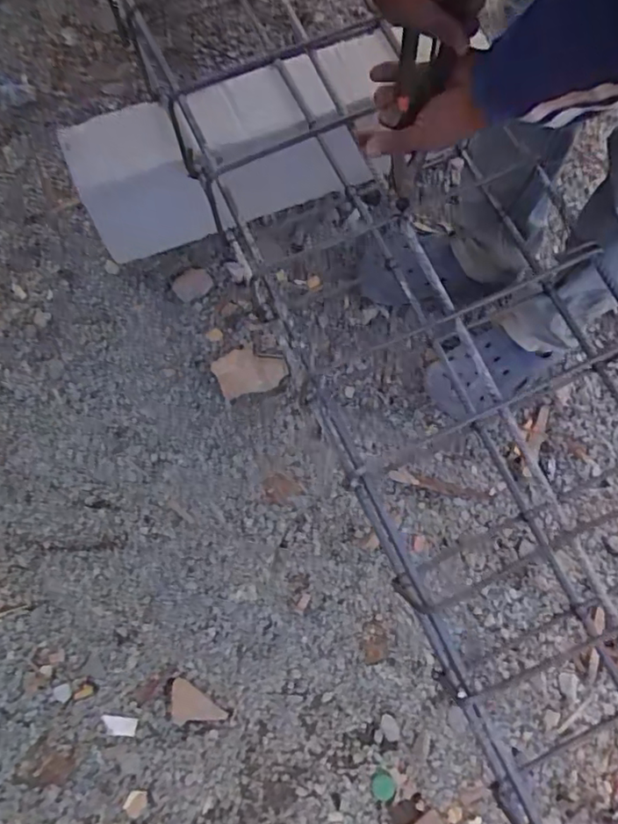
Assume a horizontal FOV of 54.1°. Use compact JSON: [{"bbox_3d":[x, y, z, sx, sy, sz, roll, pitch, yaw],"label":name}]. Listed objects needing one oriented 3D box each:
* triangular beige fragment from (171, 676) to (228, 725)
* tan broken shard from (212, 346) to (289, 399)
[{"bbox_3d":[-0.154,0.394,0.801,0.081,0.004,0.045,34,78,8],"label":"triangular beige fragment"},{"bbox_3d":[-0.091,-0.066,0.926,0.106,0.008,0.074,-15,76,-4],"label":"tan broken shard"}]

